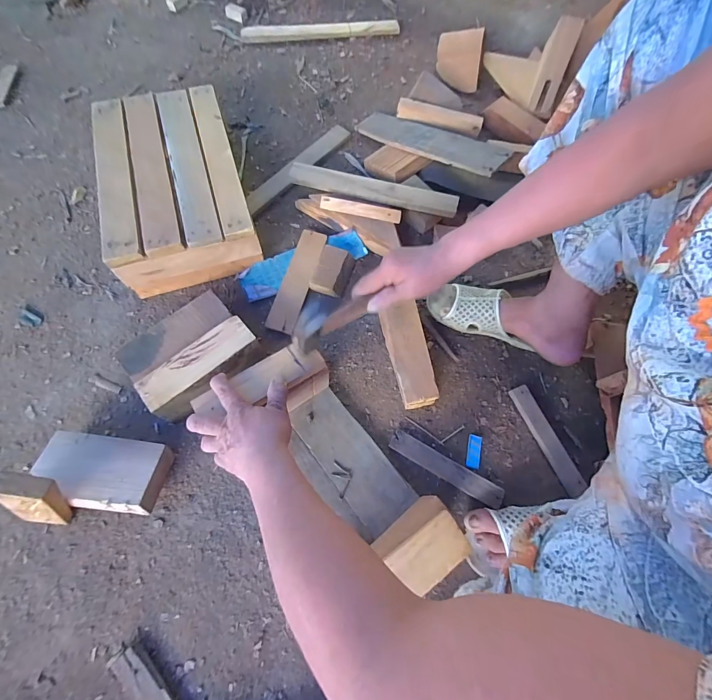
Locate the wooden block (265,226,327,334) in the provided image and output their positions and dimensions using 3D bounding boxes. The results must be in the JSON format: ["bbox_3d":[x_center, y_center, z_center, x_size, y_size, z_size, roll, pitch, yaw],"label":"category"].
[{"bbox_3d":[-0.100,-0.124,0.605,0.045,0.014,0.199,14,67,5],"label":"wooden block"}]

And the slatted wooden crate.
[{"bbox_3d":[-0.320,-0.303,0.633,0.218,0.103,0.387,-17,68,-8],"label":"slatted wooden crate"}]

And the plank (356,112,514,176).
[{"bbox_3d":[0.146,-0.416,0.696,0.318,0.017,0.097,34,70,26],"label":"plank"}]

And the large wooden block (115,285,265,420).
[{"bbox_3d":[-0.237,0.008,0.520,0.158,0.070,0.136,-38,75,-16],"label":"large wooden block"}]

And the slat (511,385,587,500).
[{"bbox_3d":[0.284,0.130,0.524,0.033,0.010,0.163,-26,72,4],"label":"slat"}]

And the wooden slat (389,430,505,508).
[{"bbox_3d":[0.128,0.169,0.504,0.168,0.012,0.029,28,69,10],"label":"wooden slat"}]

